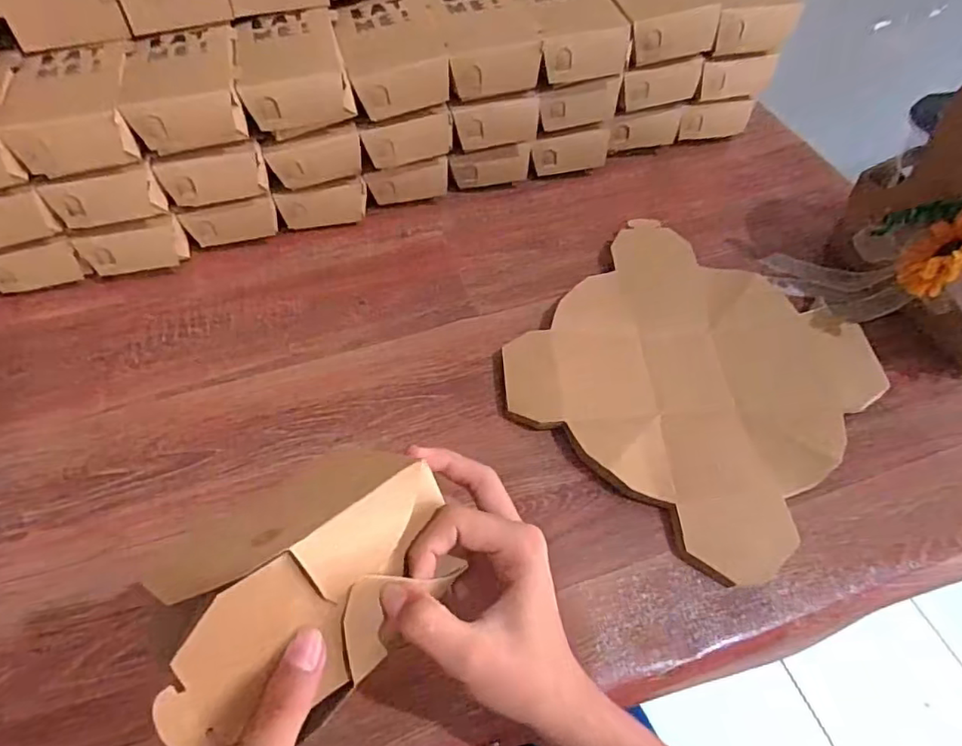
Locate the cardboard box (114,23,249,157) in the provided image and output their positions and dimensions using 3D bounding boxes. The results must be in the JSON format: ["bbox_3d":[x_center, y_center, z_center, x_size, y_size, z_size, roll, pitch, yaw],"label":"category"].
[{"bbox_3d":[-0.264,-0.256,0.534,0.093,0.041,0.135,-12,57,-9],"label":"cardboard box"}]

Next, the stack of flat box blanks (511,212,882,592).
[{"bbox_3d":[0.177,-0.002,0.505,0.254,0.022,0.255,35,61,23],"label":"stack of flat box blanks"}]

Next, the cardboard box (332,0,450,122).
[{"bbox_3d":[-0.086,-0.307,0.573,0.092,0.046,0.130,-13,57,-10],"label":"cardboard box"}]

